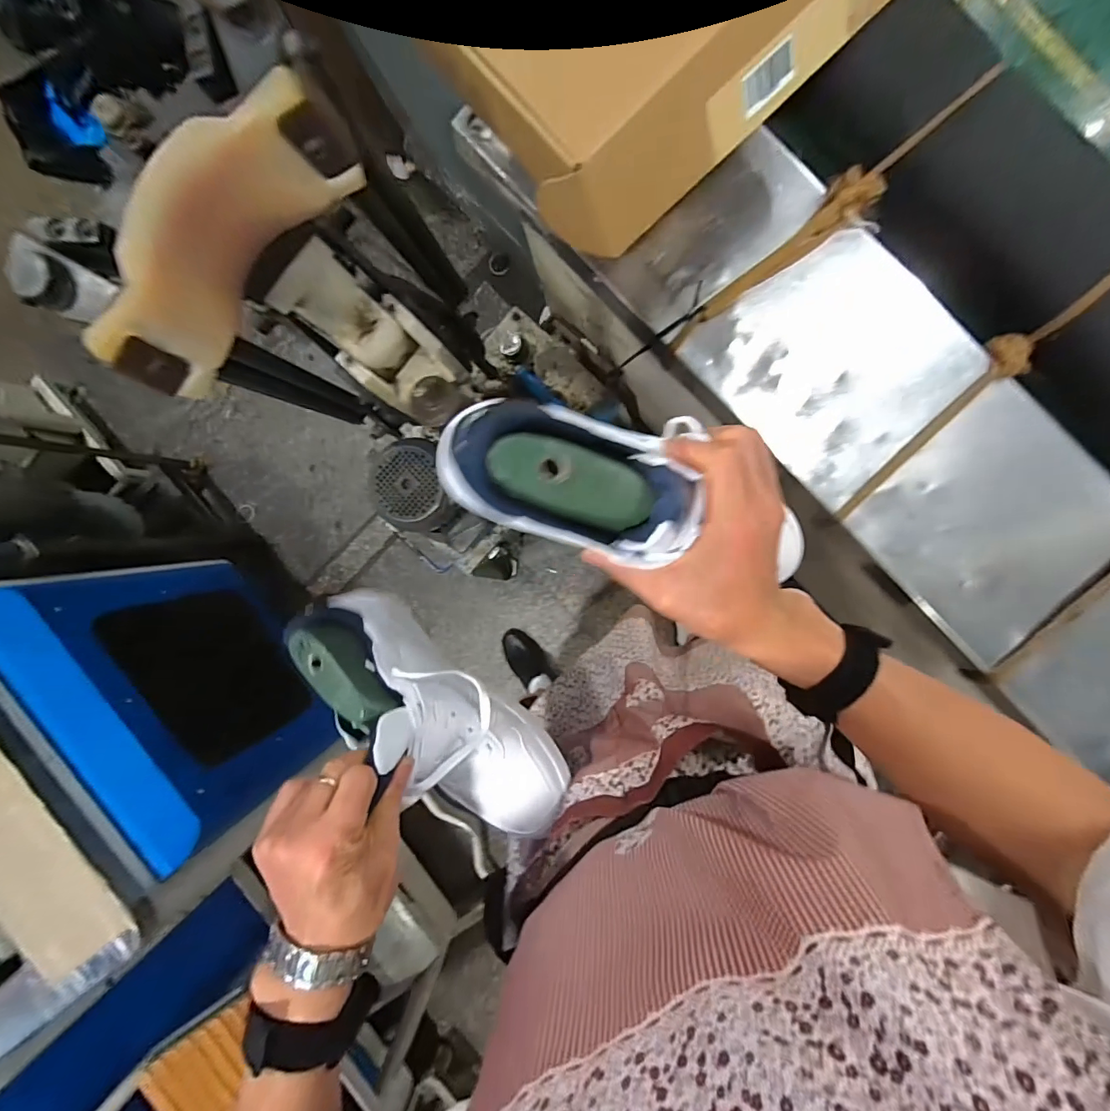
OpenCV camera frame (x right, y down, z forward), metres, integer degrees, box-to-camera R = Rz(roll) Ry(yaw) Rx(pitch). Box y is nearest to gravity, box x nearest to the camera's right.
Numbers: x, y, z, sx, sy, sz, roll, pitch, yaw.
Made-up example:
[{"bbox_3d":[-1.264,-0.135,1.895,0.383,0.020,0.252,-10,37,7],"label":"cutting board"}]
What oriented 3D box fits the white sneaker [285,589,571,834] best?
[{"bbox_3d":[-0.106,0.139,0.404,0.267,0.132,0.095,39,97,-3],"label":"white sneaker"}]

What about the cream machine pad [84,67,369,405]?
[{"bbox_3d":[-0.207,-0.192,0.297,0.044,0.076,0.185,40,98,3],"label":"cream machine pad"}]

